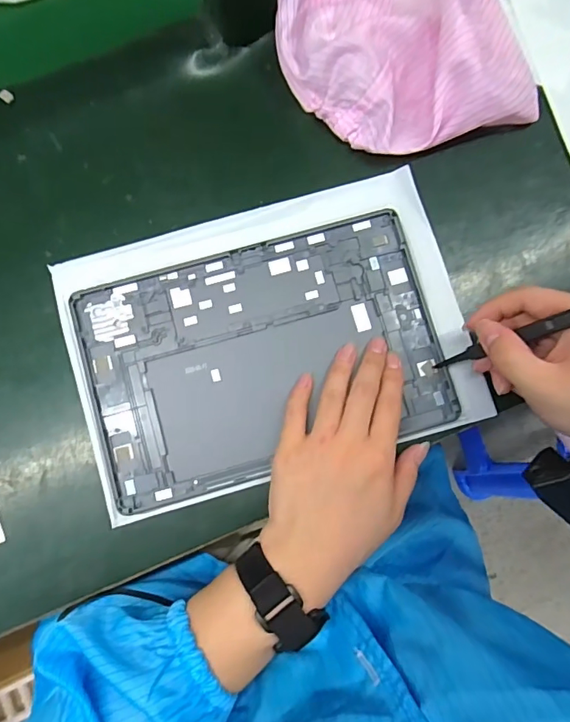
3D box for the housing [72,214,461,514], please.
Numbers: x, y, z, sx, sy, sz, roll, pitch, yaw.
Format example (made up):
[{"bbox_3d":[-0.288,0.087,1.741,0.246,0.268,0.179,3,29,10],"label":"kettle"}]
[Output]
[{"bbox_3d":[-0.015,-0.004,0.353,0.254,0.007,0.168,-15,82,-2],"label":"housing"}]

